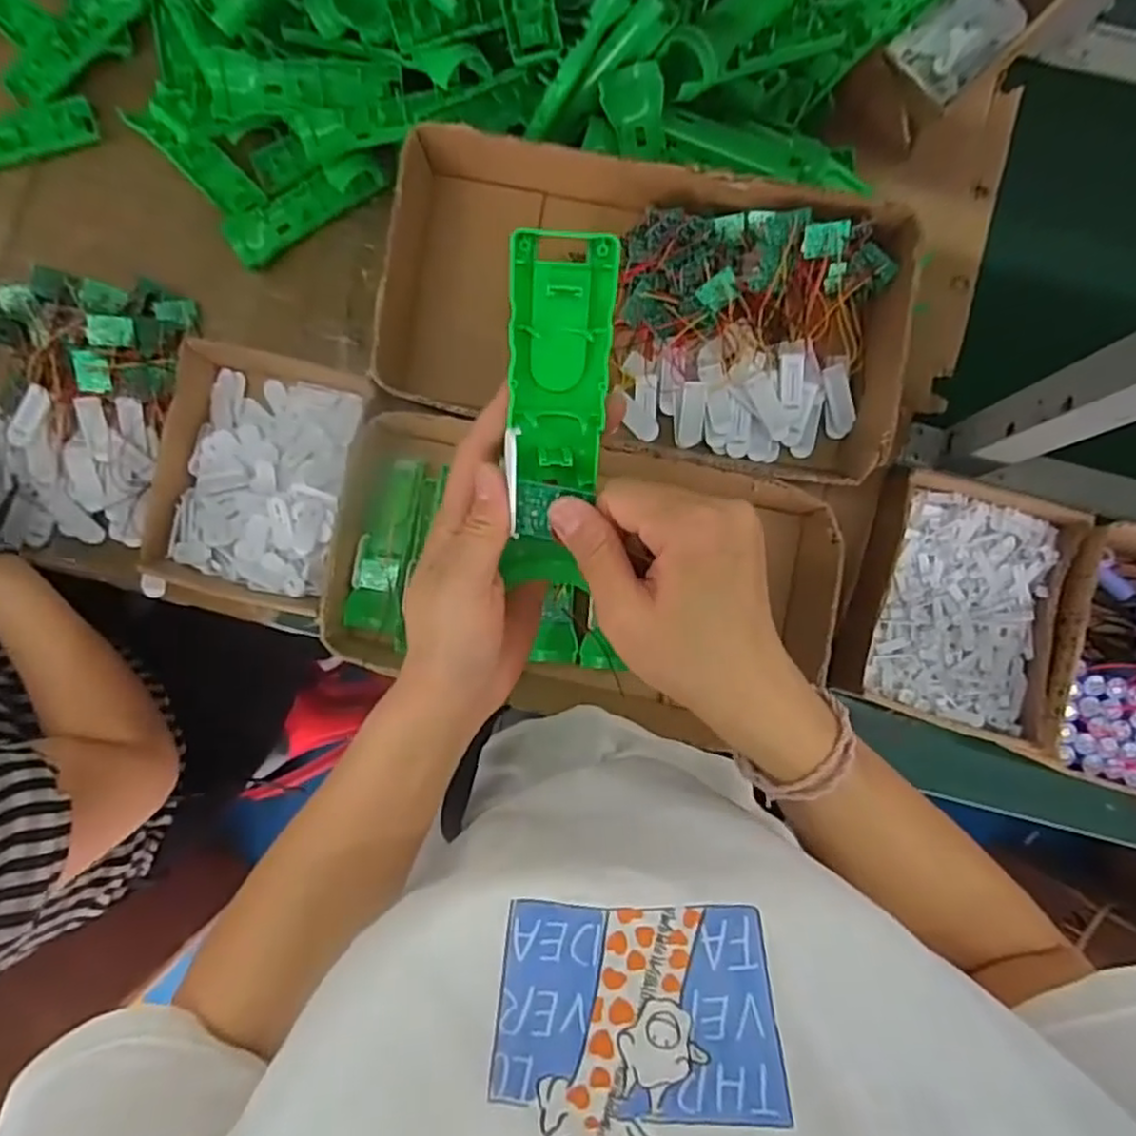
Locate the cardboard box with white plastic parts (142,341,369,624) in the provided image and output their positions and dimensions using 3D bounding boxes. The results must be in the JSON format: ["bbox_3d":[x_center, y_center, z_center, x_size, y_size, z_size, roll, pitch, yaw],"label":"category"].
[{"bbox_3d":[-0.280,-0.079,0.644,0.171,0.055,0.238,14,86,1],"label":"cardboard box with white plastic parts"}]

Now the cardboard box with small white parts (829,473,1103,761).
[{"bbox_3d":[0.346,0.032,0.625,0.183,0.071,0.215,18,86,2],"label":"cardboard box with small white parts"}]

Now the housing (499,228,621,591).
[{"bbox_3d":[-0.005,-0.063,0.301,0.040,0.025,0.146,6,111,1],"label":"housing"}]

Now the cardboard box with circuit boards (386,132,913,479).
[{"bbox_3d":[0.059,-0.215,0.604,0.435,0.093,0.224,12,86,1],"label":"cardboard box with circuit boards"}]

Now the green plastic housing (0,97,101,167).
[{"bbox_3d":[-0.546,-0.418,0.681,0.166,0.017,0.049,-17,86,-1],"label":"green plastic housing"}]

